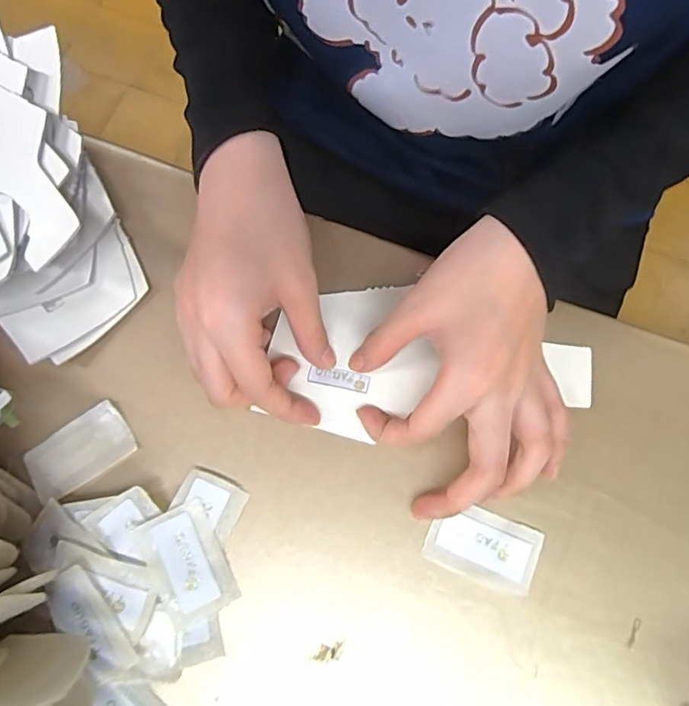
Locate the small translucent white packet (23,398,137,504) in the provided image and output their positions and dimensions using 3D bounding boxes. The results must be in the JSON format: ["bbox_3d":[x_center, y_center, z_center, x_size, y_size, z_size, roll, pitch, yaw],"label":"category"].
[{"bbox_3d":[-0.146,0.054,0.289,0.055,0.004,0.034,-35,76,-9],"label":"small translucent white packet"}]

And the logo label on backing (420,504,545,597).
[{"bbox_3d":[0.071,0.099,0.272,0.054,0.006,0.034,21,75,7],"label":"logo label on backing"}]

